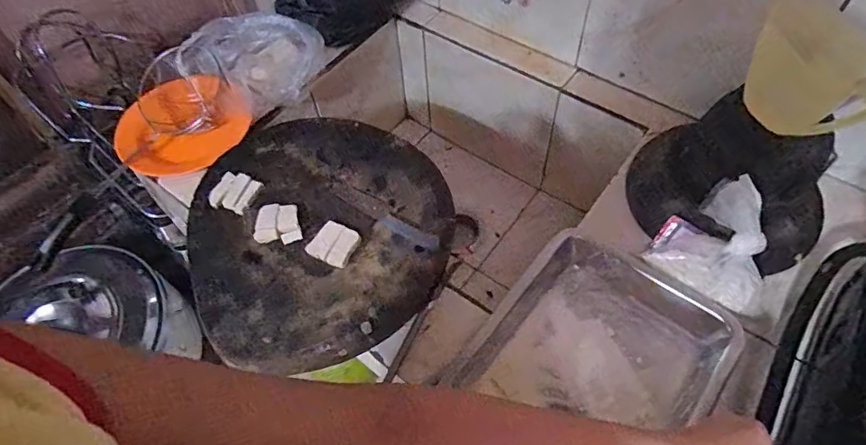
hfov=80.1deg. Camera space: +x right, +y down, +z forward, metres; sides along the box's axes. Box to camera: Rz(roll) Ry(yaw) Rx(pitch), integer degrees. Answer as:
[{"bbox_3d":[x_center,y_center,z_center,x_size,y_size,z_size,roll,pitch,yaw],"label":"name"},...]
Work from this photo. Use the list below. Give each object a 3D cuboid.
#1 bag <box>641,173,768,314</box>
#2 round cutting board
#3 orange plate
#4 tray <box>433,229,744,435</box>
[{"bbox_3d":[0.328,0.021,0.583,0.123,0.134,0.067,36,66,23],"label":"bag"},{"bbox_3d":[-0.154,-0.001,0.689,0.332,0.037,0.356,-2,57,2],"label":"round cutting board"},{"bbox_3d":[-0.409,-0.156,0.837,0.172,0.045,0.193,38,77,16],"label":"orange plate"},{"bbox_3d":[0.182,0.167,0.593,0.248,0.071,0.299,35,65,23],"label":"tray"}]

